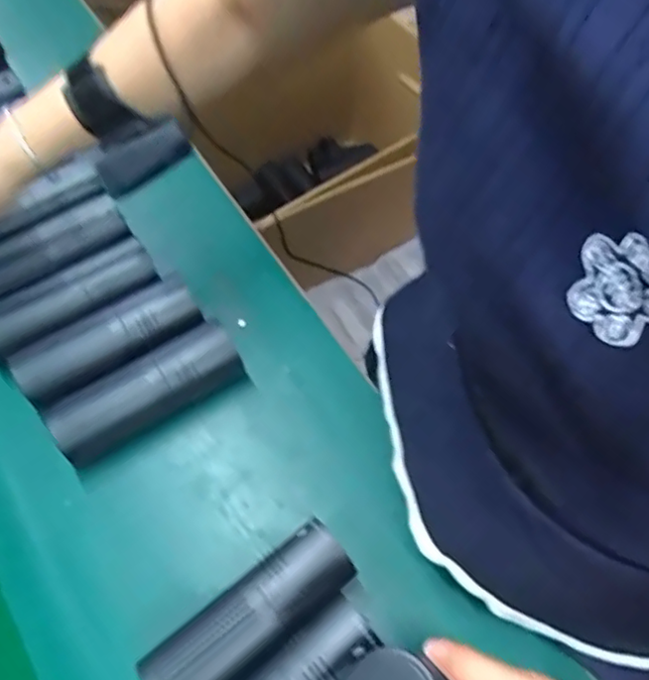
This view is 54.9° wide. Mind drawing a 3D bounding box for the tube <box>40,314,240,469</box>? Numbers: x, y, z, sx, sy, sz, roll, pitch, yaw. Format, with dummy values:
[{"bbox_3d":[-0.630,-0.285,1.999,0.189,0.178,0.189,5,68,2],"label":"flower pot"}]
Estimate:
[{"bbox_3d":[-0.151,0.045,0.540,0.161,0.049,0.057,-33,68,-15],"label":"tube"}]

